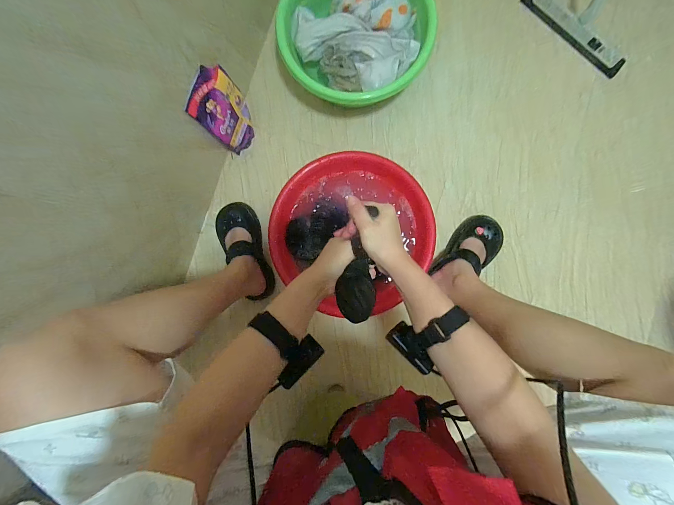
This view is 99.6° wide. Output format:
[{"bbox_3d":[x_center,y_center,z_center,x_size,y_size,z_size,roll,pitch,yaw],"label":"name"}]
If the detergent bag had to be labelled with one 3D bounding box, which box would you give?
[{"bbox_3d":[-0.259,-0.333,0.681,0.060,0.205,0.137,15,89,3],"label":"detergent bag"}]

